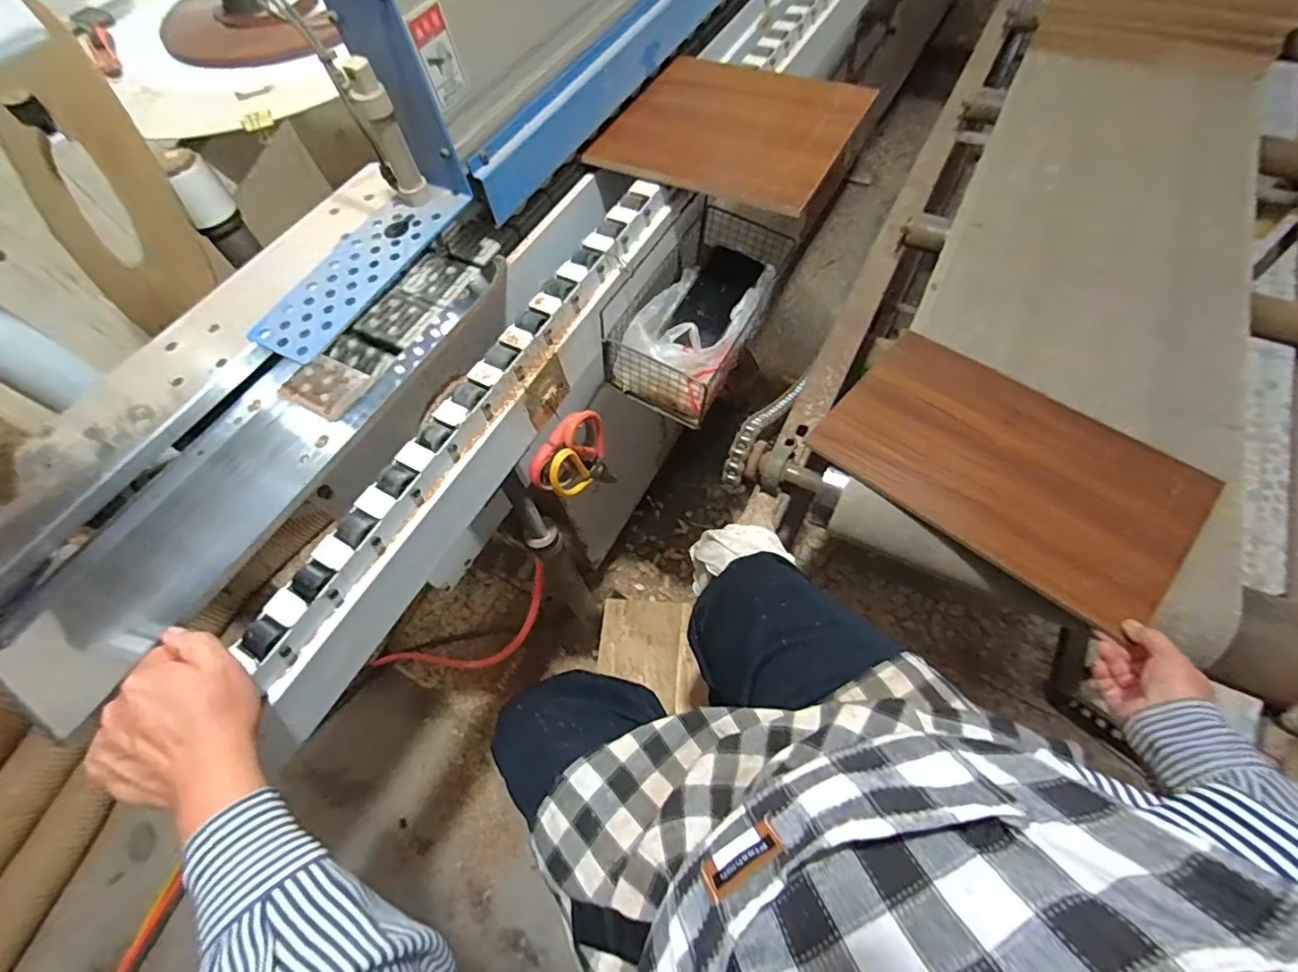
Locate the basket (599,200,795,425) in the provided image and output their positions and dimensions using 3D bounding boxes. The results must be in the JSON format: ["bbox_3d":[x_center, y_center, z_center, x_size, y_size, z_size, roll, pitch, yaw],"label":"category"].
[{"bbox_3d":[0.066,-0.226,0.687,0.132,0.109,0.265,25,65,16],"label":"basket"}]

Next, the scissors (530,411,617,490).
[{"bbox_3d":[-0.087,-0.021,0.674,0.024,0.163,0.113,38,70,21],"label":"scissors"}]

